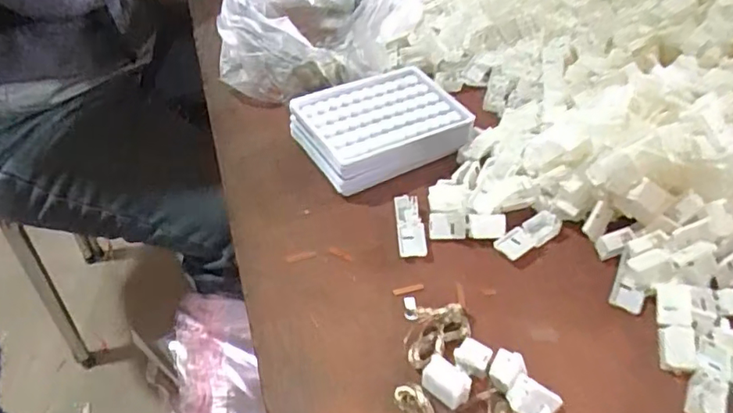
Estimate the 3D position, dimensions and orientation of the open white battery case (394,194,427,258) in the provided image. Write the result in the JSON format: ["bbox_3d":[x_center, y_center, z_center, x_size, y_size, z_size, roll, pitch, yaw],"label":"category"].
[{"bbox_3d":[0.033,0.014,0.432,0.021,0.011,0.058,-3,44,0],"label":"open white battery case"}]

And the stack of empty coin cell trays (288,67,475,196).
[{"bbox_3d":[0.012,-0.071,0.494,0.144,0.039,0.103,-23,47,-19],"label":"stack of empty coin cell trays"}]

